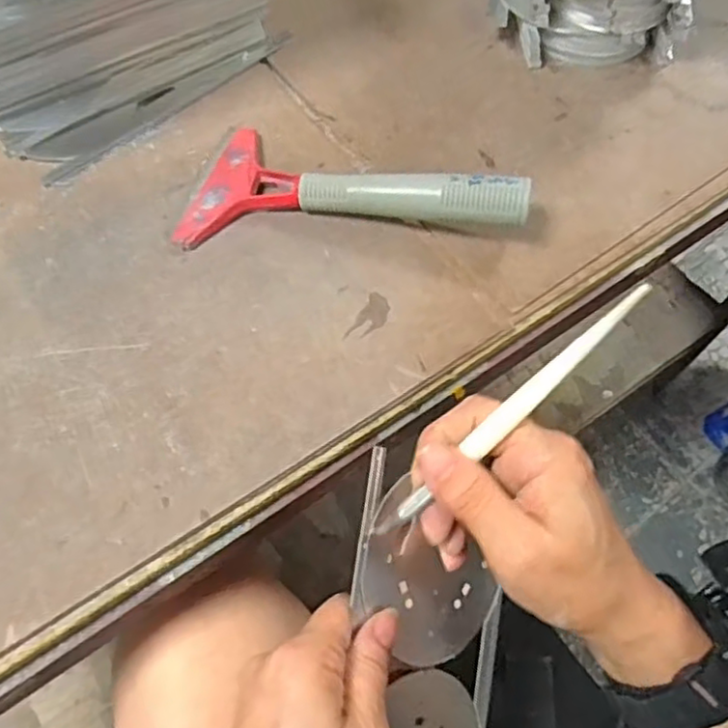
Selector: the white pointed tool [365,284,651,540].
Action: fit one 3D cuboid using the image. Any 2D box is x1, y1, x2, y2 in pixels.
[{"bbox_3d":[0.056,0.023,0.270,0.145,0.007,0.010,-47,69,18],"label":"white pointed tool"}]

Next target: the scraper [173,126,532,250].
[{"bbox_3d":[-0.006,-0.115,0.414,0.208,0.044,0.098,7,63,1],"label":"scraper"}]

